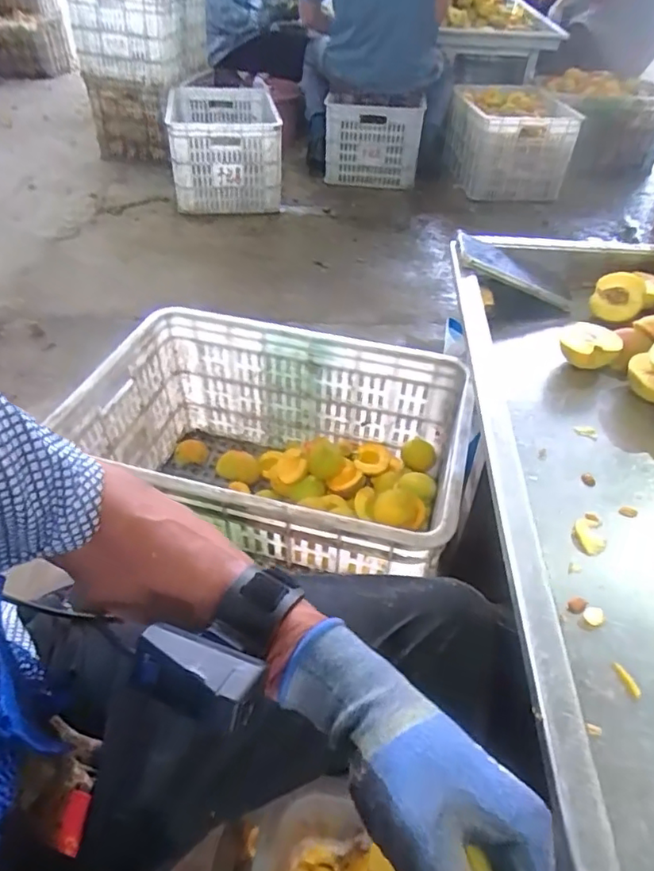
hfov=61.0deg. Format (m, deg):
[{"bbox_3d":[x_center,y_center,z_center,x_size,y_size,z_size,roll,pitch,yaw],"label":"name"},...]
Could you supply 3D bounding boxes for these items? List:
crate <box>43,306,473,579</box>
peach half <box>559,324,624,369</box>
[{"bbox_3d":[-0.068,0.045,0.869,0.548,0.290,0.385,17,46,17],"label":"crate"},{"bbox_3d":[0.290,-0.097,0.615,0.060,0.036,0.063,18,46,18],"label":"peach half"}]

